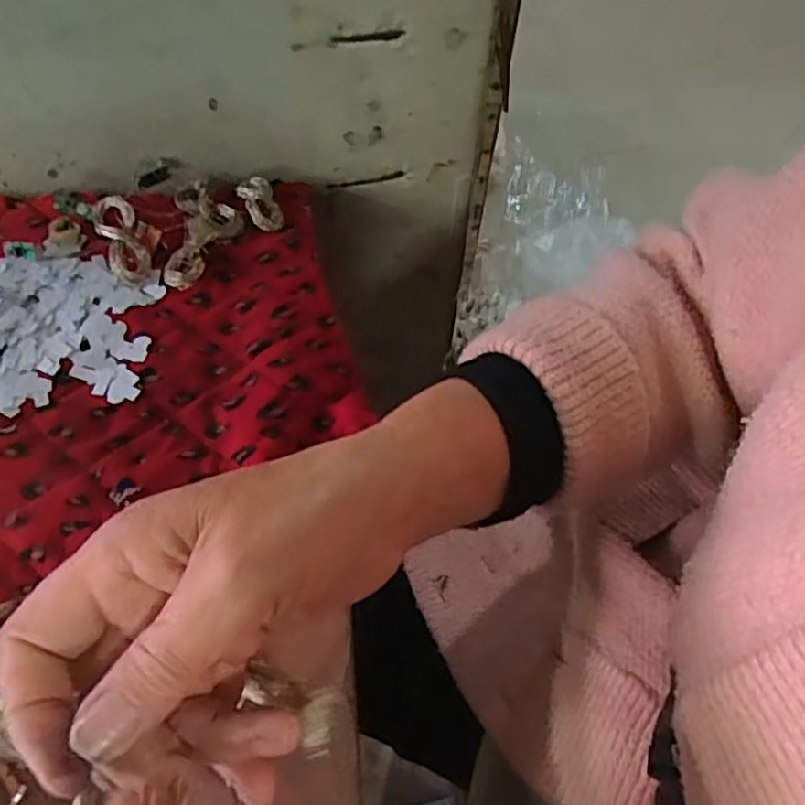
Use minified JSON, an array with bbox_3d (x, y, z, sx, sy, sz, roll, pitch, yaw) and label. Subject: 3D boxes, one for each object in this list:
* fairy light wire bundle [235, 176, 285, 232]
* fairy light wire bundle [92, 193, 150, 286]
[{"bbox_3d":[-0.090,-0.126,0.422,0.020,0.013,0.042,-22,63,-14],"label":"fairy light wire bundle"},{"bbox_3d":[-0.166,-0.096,0.398,0.023,0.009,0.055,-21,81,-13],"label":"fairy light wire bundle"}]

